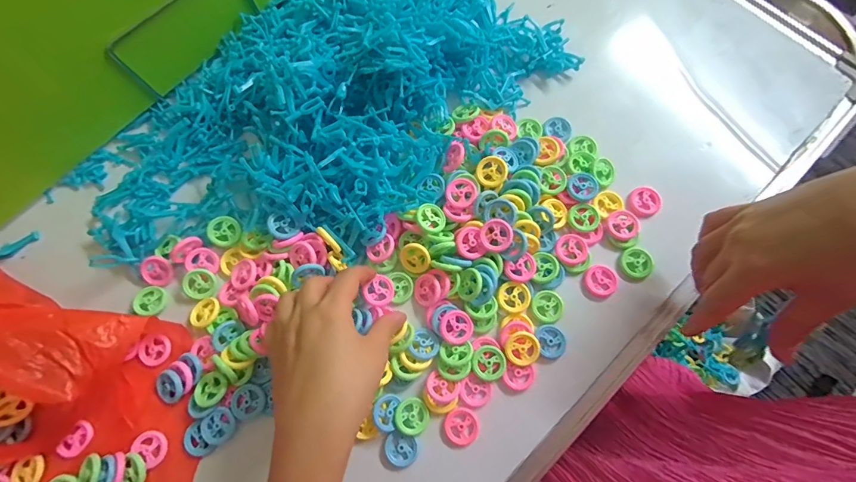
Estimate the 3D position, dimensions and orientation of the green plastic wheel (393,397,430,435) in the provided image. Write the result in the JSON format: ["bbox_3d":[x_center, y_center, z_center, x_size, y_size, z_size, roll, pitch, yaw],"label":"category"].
[{"bbox_3d":[-0.013,0.151,0.331,0.029,0.004,0.029,6,66,-14],"label":"green plastic wheel"}]

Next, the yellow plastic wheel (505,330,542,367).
[{"bbox_3d":[0.084,0.095,0.341,0.030,0.004,0.030,0,89,8],"label":"yellow plastic wheel"}]

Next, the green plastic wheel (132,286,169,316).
[{"bbox_3d":[-0.267,0.057,0.371,0.028,0.004,0.029,6,64,-14],"label":"green plastic wheel"}]

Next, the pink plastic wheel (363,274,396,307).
[{"bbox_3d":[-0.043,0.047,0.360,0.026,0.004,0.030,42,63,-8],"label":"pink plastic wheel"}]

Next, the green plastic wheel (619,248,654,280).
[{"bbox_3d":[0.198,0.021,0.367,0.029,0.008,0.029,-1,73,3],"label":"green plastic wheel"}]

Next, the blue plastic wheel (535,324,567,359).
[{"bbox_3d":[0.111,0.089,0.346,0.025,0.004,0.029,-12,72,-1],"label":"blue plastic wheel"}]

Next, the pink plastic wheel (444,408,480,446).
[{"bbox_3d":[0.030,0.159,0.331,0.029,0.004,0.028,-36,74,-8],"label":"pink plastic wheel"}]

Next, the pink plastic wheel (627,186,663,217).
[{"bbox_3d":[0.214,-0.039,0.384,0.033,0.007,0.030,-1,73,3],"label":"pink plastic wheel"}]

